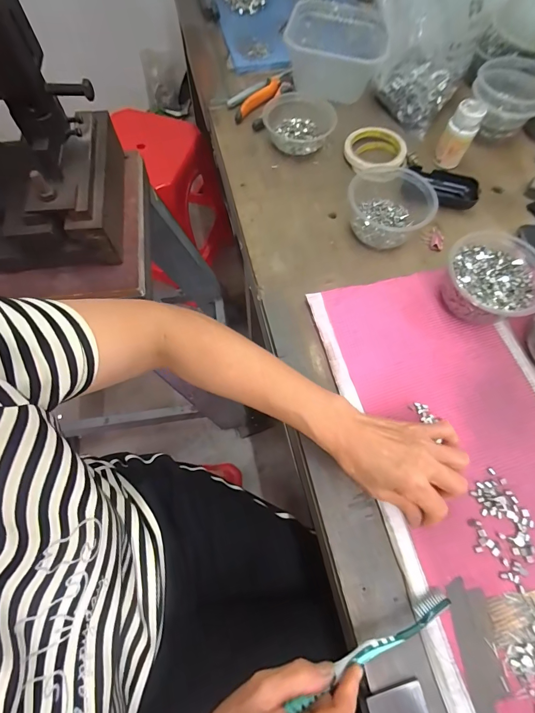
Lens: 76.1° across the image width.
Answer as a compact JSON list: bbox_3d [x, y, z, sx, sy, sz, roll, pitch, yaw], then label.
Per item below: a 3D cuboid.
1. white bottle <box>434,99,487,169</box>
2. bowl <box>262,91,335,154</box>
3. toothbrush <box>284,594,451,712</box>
[{"bbox_3d":[0.299,-0.347,0.529,0.044,0.073,0.052,33,70,13],"label":"white bottle"},{"bbox_3d":[0.052,-0.385,0.569,0.118,0.043,0.111,-8,67,-4],"label":"bowl"},{"bbox_3d":[0.092,0.251,0.293,0.158,0.010,0.015,-22,68,-14],"label":"toothbrush"}]

